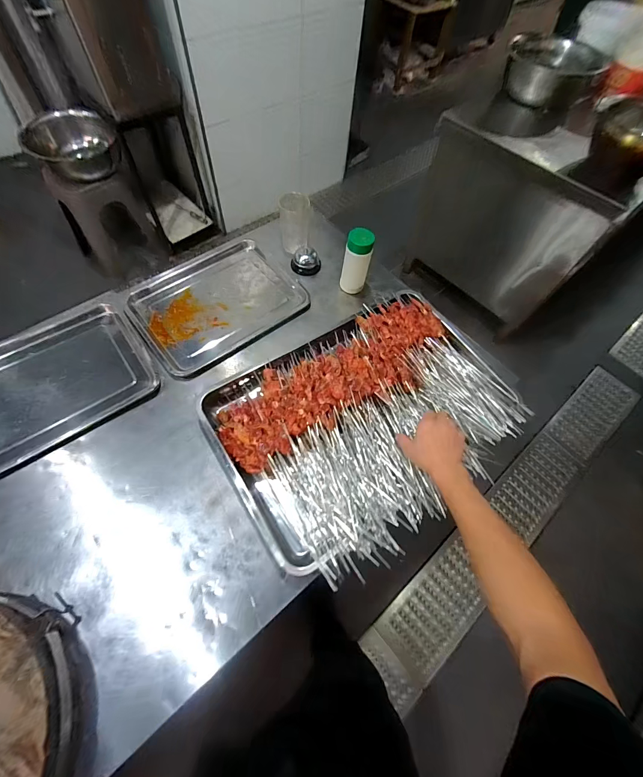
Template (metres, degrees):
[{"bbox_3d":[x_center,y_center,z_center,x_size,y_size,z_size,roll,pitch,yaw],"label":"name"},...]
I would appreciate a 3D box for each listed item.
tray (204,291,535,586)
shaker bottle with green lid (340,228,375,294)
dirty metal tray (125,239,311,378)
[{"bbox_3d":[0.115,0.044,0.682,0.611,0.074,0.447,-28,67,-17],"label":"tray"},{"bbox_3d":[0.087,-0.315,0.833,0.065,0.154,0.061,13,62,3],"label":"shaker bottle with green lid"},{"bbox_3d":[-0.258,-0.220,0.845,0.390,0.035,0.293,-36,70,-20],"label":"dirty metal tray"}]

